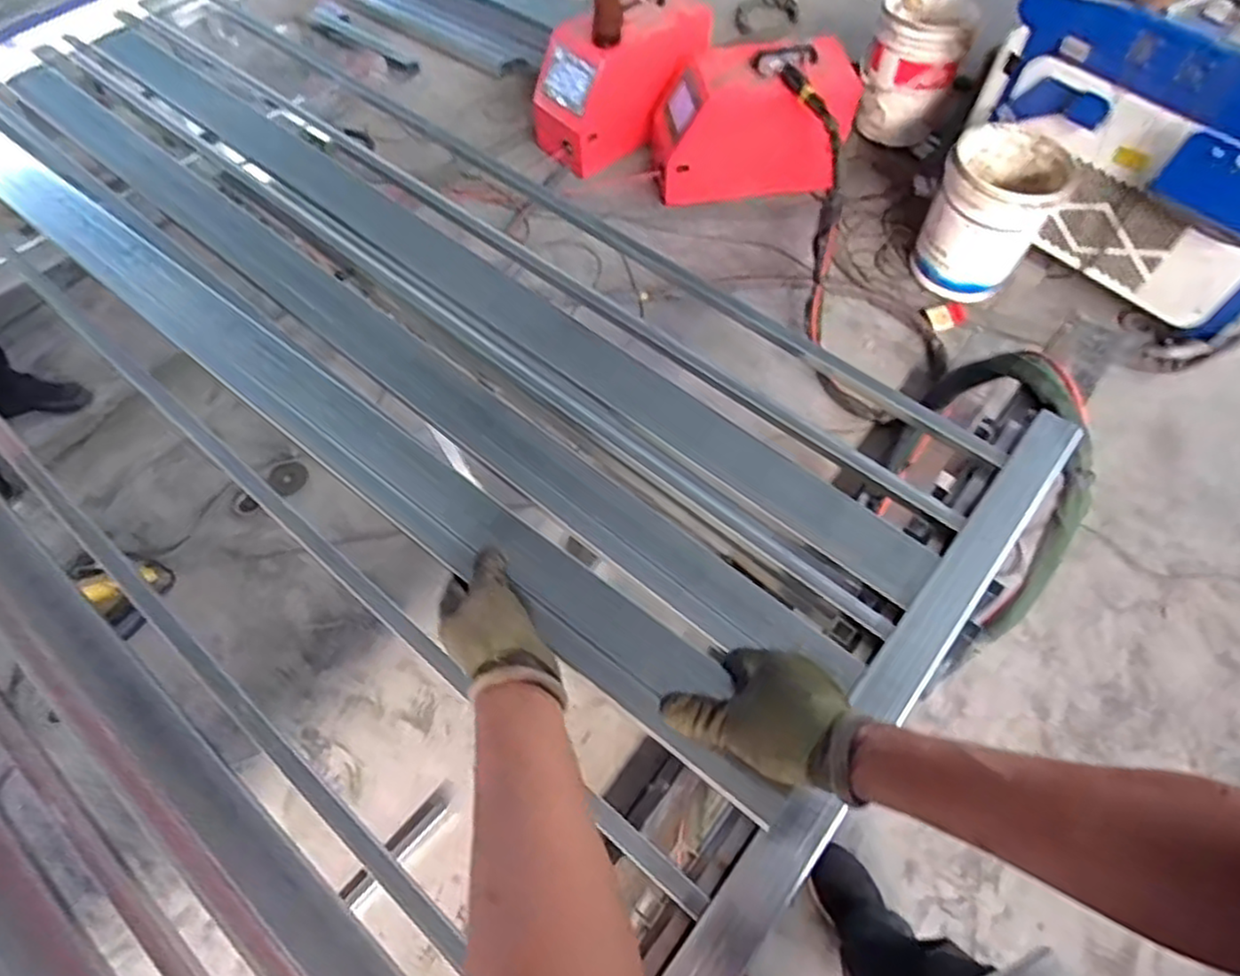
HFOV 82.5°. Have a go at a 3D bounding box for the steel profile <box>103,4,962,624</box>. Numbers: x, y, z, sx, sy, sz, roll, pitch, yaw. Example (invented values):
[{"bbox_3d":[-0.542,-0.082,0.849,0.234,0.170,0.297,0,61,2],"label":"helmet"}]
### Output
[{"bbox_3d":[-0.276,-0.347,1.004,1.585,0.023,0.083,36,66,19],"label":"steel profile"}]

